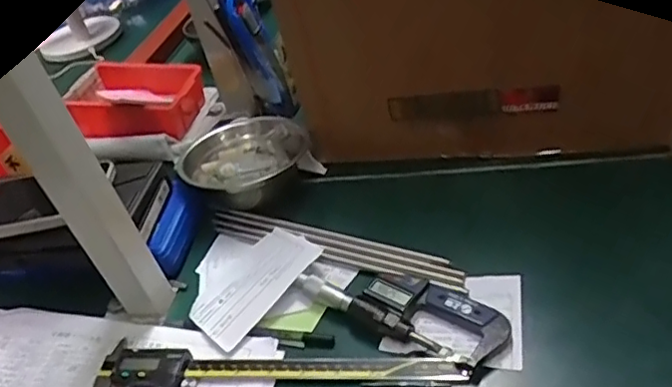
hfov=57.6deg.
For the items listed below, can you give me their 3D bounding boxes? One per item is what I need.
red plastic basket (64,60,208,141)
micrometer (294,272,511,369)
[{"bbox_3d":[-0.236,-0.107,0.717,0.140,0.051,0.096,7,47,21],"label":"red plastic basket"},{"bbox_3d":[0.048,0.085,0.471,0.165,0.024,0.055,13,46,29],"label":"micrometer"}]

